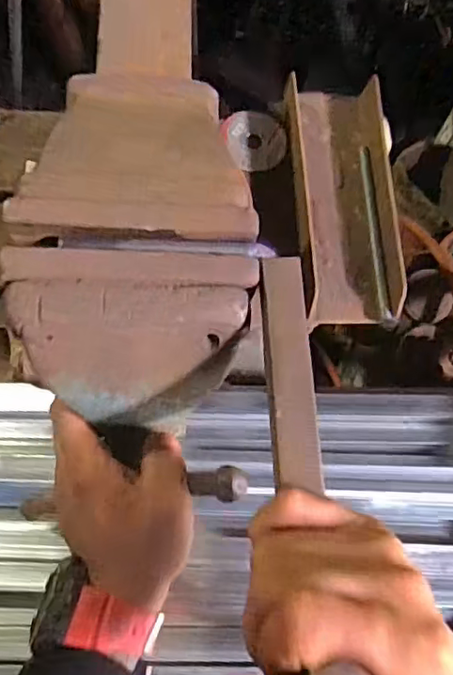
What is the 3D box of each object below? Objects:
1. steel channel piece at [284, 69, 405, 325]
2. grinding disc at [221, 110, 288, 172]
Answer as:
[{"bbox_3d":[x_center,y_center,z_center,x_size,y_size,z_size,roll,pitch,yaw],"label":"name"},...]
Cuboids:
[{"bbox_3d":[0.102,-0.125,0.525,0.088,0.036,0.233,-2,75,-3],"label":"steel channel piece"},{"bbox_3d":[0.027,-0.184,0.545,0.055,0.005,0.063,-19,77,-7],"label":"grinding disc"}]

